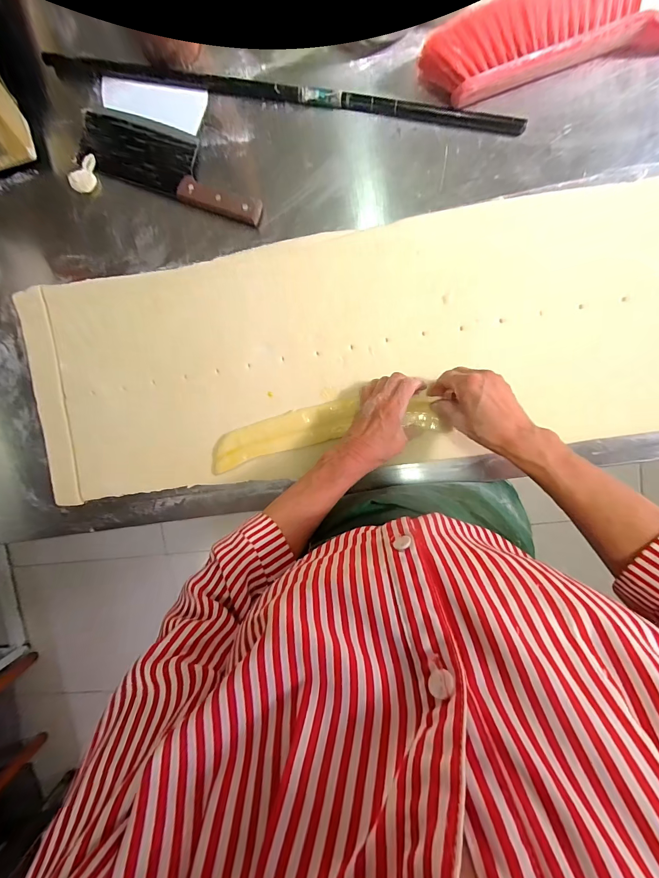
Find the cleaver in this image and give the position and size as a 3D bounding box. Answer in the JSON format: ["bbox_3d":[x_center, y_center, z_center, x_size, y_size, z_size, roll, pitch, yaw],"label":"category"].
[{"bbox_3d":[-0.208,-0.405,0.464,0.283,0.018,0.140,23,96,4],"label":"cleaver"}]

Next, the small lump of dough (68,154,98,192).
[{"bbox_3d":[-0.350,-0.381,0.492,0.035,0.010,0.054,33,96,3],"label":"small lump of dough"}]

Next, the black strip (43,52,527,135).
[{"bbox_3d":[-0.076,-0.465,0.454,0.648,0.019,0.022,14,95,5],"label":"black strip"}]

